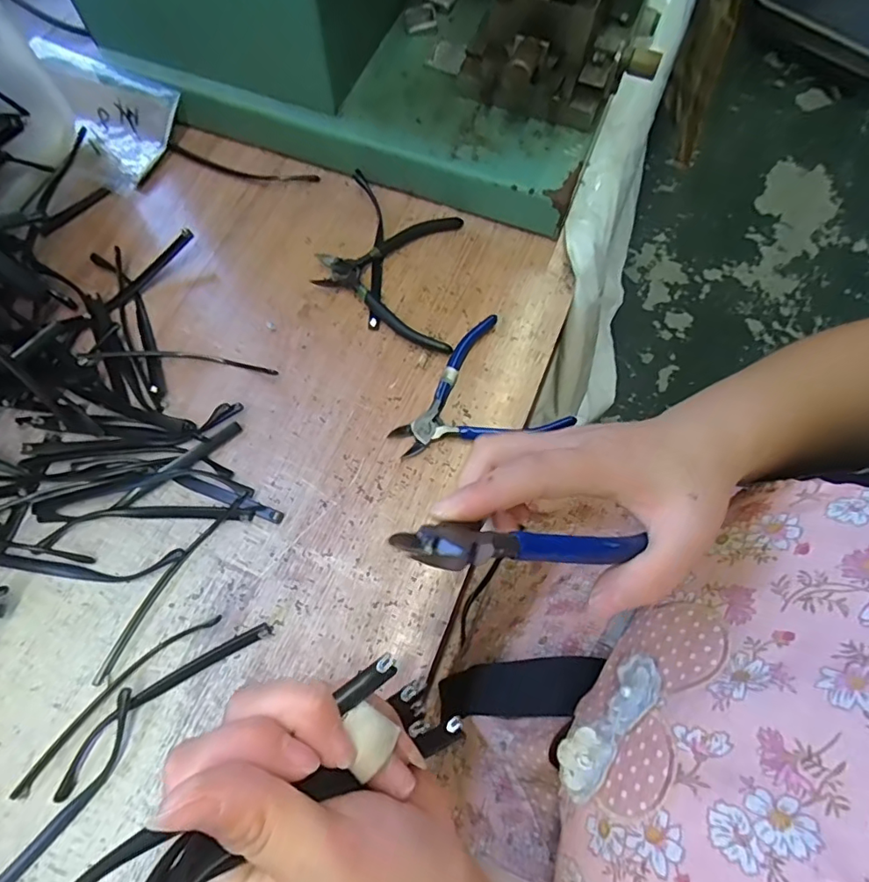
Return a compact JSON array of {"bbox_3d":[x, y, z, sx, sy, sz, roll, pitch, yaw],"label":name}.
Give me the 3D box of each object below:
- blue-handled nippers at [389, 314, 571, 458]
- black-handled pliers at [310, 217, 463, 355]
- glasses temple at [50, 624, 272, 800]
[{"bbox_3d":[0.022,-0.027,0.381,0.113,0.011,0.098,-29,73,-11],"label":"blue-handled nippers"},{"bbox_3d":[-0.037,-0.128,0.416,0.106,0.015,0.125,3,70,1],"label":"black-handled pliers"},{"bbox_3d":[-0.159,0.149,0.313,0.138,0.008,0.021,-37,74,-13],"label":"glasses temple"}]

